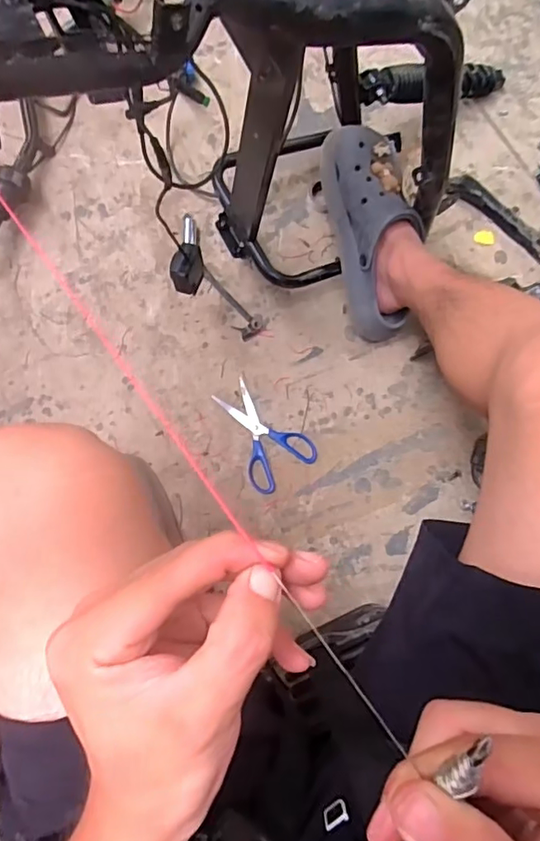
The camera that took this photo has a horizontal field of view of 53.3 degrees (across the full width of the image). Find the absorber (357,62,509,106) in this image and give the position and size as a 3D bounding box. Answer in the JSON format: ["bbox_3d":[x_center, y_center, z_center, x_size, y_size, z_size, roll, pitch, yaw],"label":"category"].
[{"bbox_3d":[0.242,-0.485,0.774,0.281,0.043,0.046,-22,78,-27],"label":"absorber"}]

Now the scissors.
[{"bbox_3d":[-0.017,0.014,0.744,0.096,0.005,0.157,-37,80,-7],"label":"scissors"}]

